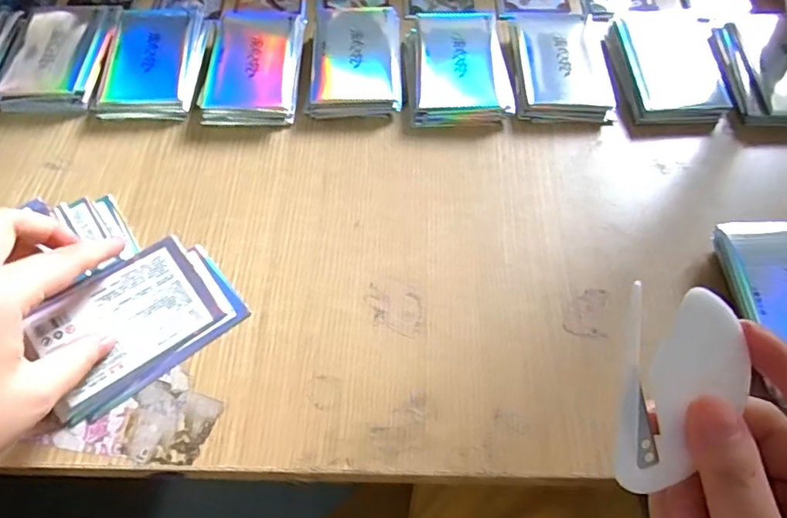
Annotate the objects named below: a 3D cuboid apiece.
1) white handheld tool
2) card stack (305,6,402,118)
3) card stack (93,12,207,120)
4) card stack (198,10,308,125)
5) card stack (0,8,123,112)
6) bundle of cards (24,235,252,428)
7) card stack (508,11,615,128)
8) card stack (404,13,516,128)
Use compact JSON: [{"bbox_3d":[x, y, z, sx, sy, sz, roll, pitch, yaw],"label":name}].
[{"bbox_3d":[0.100,0.046,0.188,0.038,0.005,0.070,7,91,6],"label":"white handheld tool"},{"bbox_3d":[-0.027,-0.146,0.397,0.065,0.023,0.094,-1,59,1],"label":"card stack"},{"bbox_3d":[-0.176,-0.141,0.395,0.069,0.020,0.101,0,59,2],"label":"card stack"},{"bbox_3d":[-0.100,-0.139,0.393,0.065,0.022,0.097,2,60,3],"label":"card stack"},{"bbox_3d":[-0.245,-0.147,0.399,0.074,0.019,0.091,0,59,2],"label":"card stack"},{"bbox_3d":[-0.138,0.032,0.292,0.099,0.021,0.065,-37,65,-18],"label":"bundle of cards"},{"bbox_3d":[0.122,-0.142,0.395,0.067,0.017,0.098,2,60,3],"label":"card stack"},{"bbox_3d":[0.046,-0.140,0.394,0.072,0.019,0.101,-2,59,1],"label":"card stack"}]

